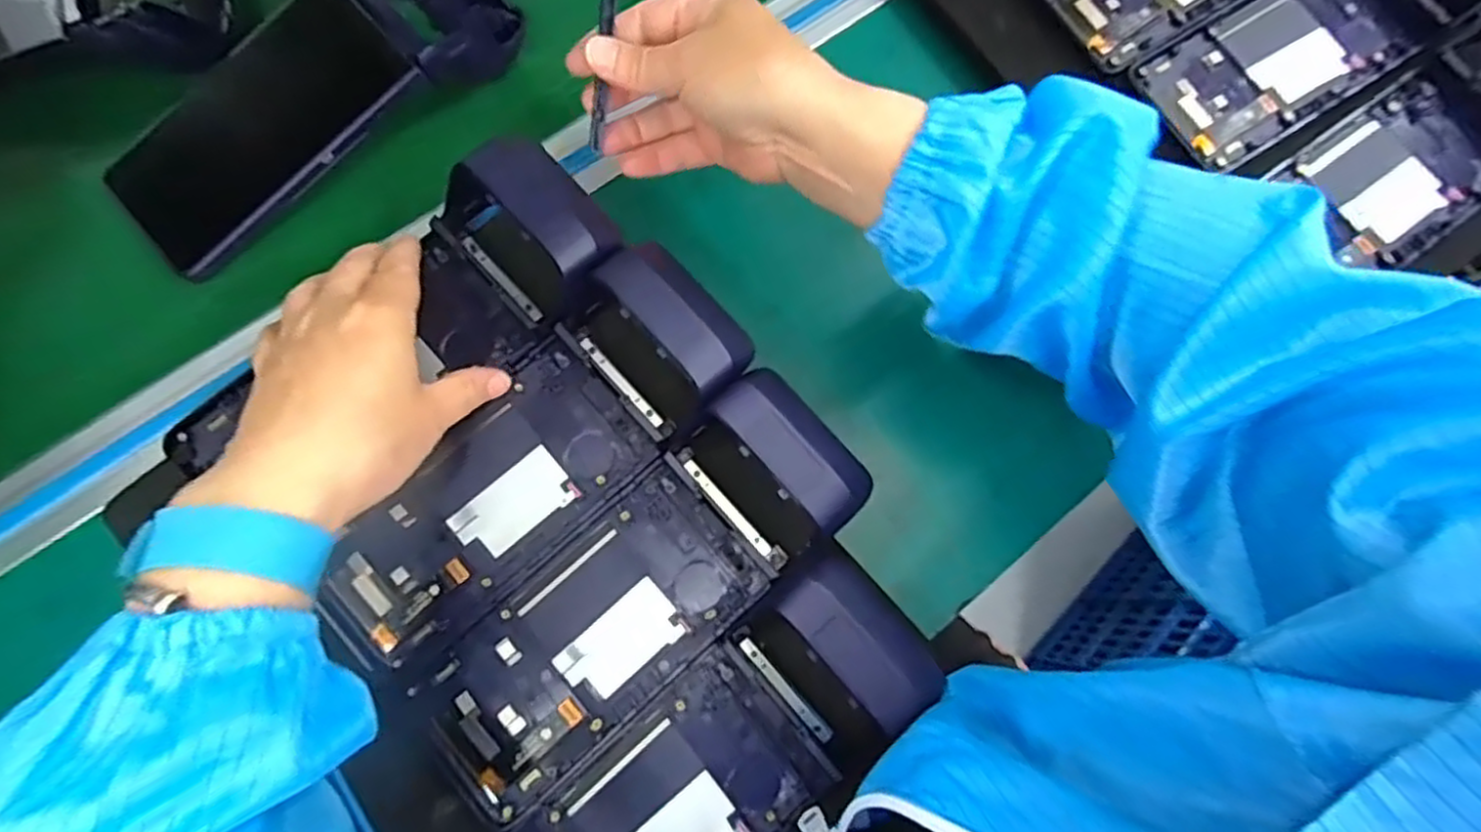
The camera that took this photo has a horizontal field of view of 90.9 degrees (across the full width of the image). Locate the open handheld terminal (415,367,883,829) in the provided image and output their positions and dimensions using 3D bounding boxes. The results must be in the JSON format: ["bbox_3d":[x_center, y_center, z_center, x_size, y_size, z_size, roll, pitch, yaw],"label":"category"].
[{"bbox_3d":[-0.046,0.078,0.321,0.221,0.049,0.080,-40,83,-11],"label":"open handheld terminal"}]

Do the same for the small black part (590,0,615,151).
[{"bbox_3d":[-0.064,-0.161,0.339,0.007,0.072,0.006,15,35,2],"label":"small black part"}]

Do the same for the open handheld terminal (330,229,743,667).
[{"bbox_3d":[-0.095,0.017,0.330,0.222,0.045,0.084,-40,83,-11],"label":"open handheld terminal"}]

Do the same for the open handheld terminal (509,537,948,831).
[{"bbox_3d":[-0.017,0.164,0.306,0.223,0.054,0.089,-40,83,-11],"label":"open handheld terminal"}]

